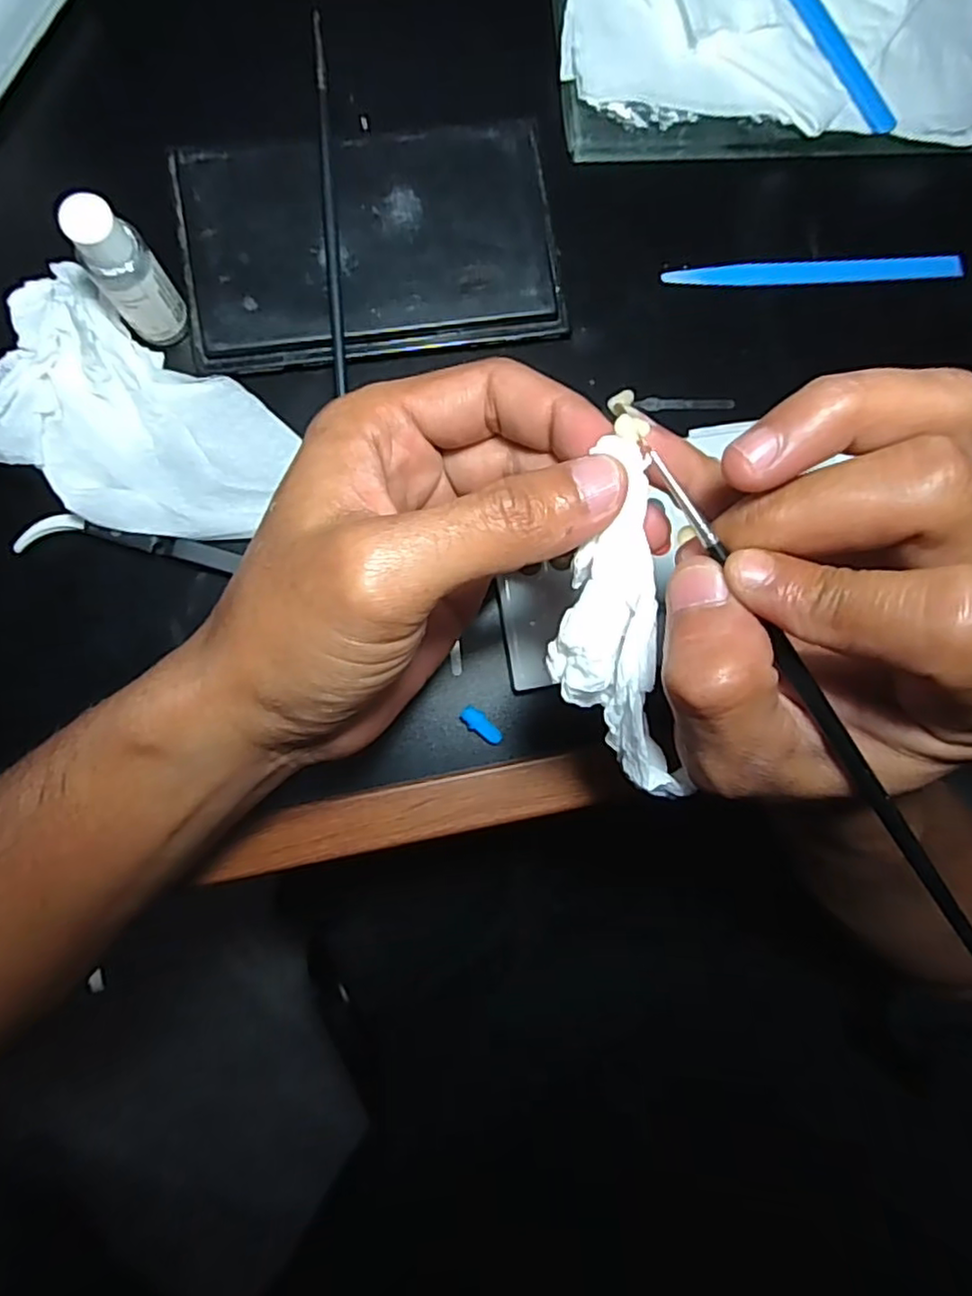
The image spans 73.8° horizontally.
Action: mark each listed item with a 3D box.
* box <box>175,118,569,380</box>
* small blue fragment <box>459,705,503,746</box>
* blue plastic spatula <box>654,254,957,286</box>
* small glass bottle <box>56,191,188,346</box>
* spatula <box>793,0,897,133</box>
[{"bbox_3d":[-0.046,-0.165,0.265,0.148,0.011,0.087,-9,89,-6],"label":"box"},{"bbox_3d":[-0.002,0.032,0.267,0.021,0.006,0.008,41,85,-3],"label":"small blue fragment"},{"bbox_3d":[0.147,-0.168,0.290,0.136,0.009,0.012,-5,89,-6],"label":"blue plastic spatula"},{"bbox_3d":[-0.130,-0.134,0.234,0.024,0.053,0.021,-44,93,-5],"label":"small glass bottle"},{"bbox_3d":[0.136,-0.283,0.281,0.010,0.004,0.136,-34,92,-5],"label":"spatula"}]

